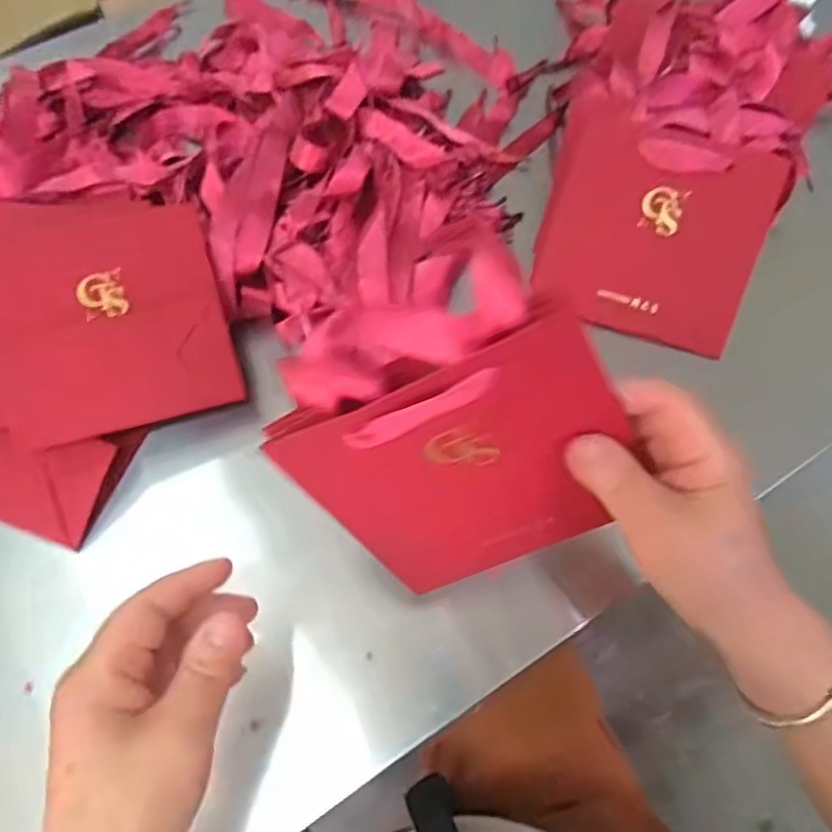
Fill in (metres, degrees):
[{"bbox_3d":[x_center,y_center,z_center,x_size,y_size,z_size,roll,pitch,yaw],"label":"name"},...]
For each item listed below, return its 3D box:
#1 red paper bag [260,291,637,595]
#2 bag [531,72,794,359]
[{"bbox_3d":[0.028,0.026,0.285,0.136,0.139,0.008,-26,40,17],"label":"red paper bag"},{"bbox_3d":[0.164,-0.137,0.444,0.157,0.020,0.150,22,97,9],"label":"bag"}]

